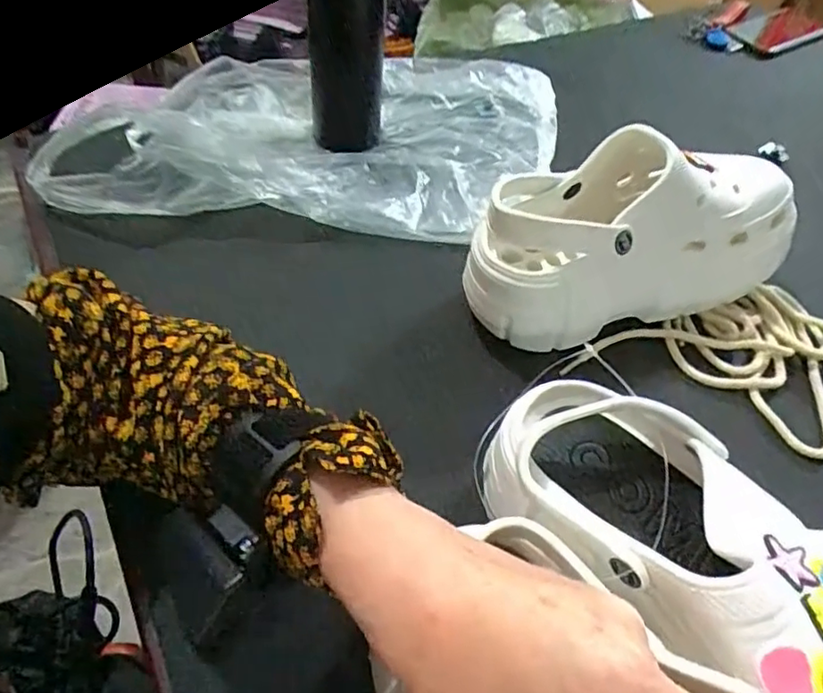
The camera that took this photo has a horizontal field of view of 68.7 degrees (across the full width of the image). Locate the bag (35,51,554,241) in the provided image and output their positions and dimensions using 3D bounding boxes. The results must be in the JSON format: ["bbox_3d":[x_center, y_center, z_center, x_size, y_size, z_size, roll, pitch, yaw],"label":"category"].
[{"bbox_3d":[-0.076,-0.207,0.546,0.434,0.049,0.269,3,51,-2],"label":"bag"}]

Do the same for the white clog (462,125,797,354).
[{"bbox_3d":[0.154,-0.077,0.426,0.226,0.106,0.114,-21,56,-20],"label":"white clog"}]

